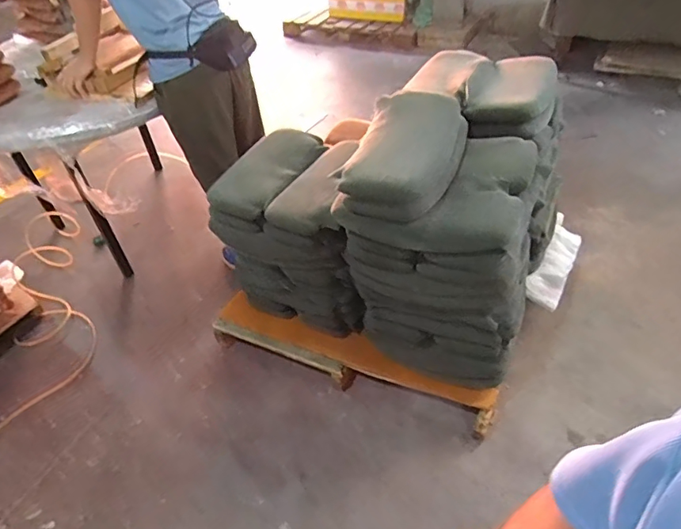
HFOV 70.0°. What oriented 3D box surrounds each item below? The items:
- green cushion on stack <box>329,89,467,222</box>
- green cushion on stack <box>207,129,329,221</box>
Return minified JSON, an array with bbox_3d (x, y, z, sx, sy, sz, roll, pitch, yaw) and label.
[{"bbox_3d":[0.167,-0.309,1.249,0.265,0.108,0.436,13,46,19],"label":"green cushion on stack"},{"bbox_3d":[-0.220,-0.317,1.544,0.213,0.090,0.442,21,49,26],"label":"green cushion on stack"}]

